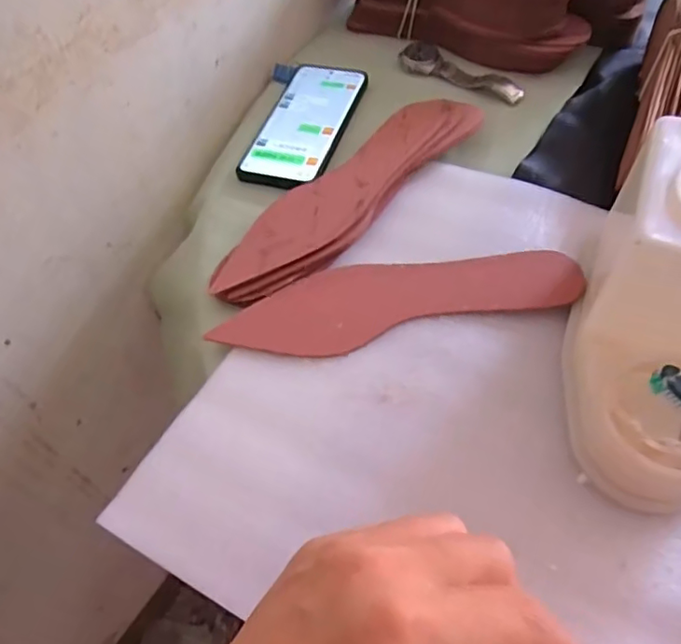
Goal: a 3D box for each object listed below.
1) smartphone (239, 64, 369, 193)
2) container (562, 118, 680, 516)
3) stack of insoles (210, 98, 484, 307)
[{"bbox_3d":[-0.032,-0.191,0.562,0.081,0.009,0.166,13,60,15],"label":"smartphone"},{"bbox_3d":[0.191,-0.007,0.334,0.102,0.115,0.193,23,60,17],"label":"container"},{"bbox_3d":[0.007,-0.110,0.481,0.078,0.019,0.265,36,63,24],"label":"stack of insoles"}]

